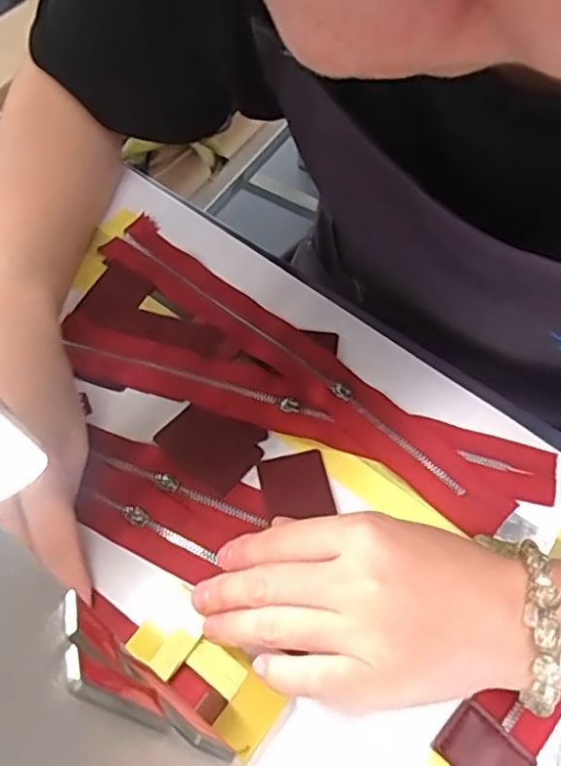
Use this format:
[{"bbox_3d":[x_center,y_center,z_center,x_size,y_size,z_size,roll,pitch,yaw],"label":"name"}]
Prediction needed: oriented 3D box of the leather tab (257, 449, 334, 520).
[{"bbox_3d":[0.008,0.053,0.326,0.032,0.004,0.036,-12,60,-5],"label":"leather tab"}]

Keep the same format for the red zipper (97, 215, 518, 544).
[{"bbox_3d":[0.004,-0.016,0.365,0.286,0.005,0.037,37,67,20],"label":"red zipper"}]

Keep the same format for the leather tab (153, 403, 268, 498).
[{"bbox_3d":[-0.037,0.031,0.340,0.052,0.004,0.042,36,67,20],"label":"leather tab"}]

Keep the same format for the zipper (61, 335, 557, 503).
[{"bbox_3d":[0.010,0.013,0.347,0.272,0.006,0.033,15,62,10],"label":"zipper"}]

